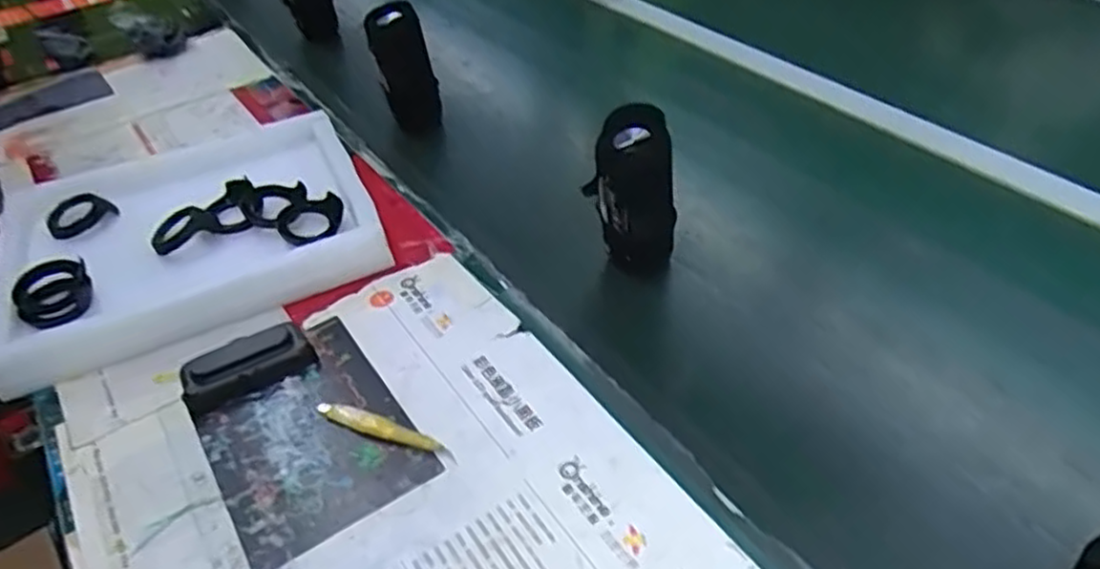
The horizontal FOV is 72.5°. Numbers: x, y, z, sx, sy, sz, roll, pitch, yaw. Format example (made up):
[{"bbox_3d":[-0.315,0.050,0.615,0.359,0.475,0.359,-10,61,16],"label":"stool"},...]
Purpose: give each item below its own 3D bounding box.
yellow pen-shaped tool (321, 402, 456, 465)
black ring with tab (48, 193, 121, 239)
[{"bbox_3d":[-0.131,0.114,0.593,0.120,0.015,0.016,14,44,21],"label":"yellow pen-shaped tool"},{"bbox_3d":[-0.505,-0.078,0.808,0.072,0.017,0.052,-31,62,-6],"label":"black ring with tab"}]

